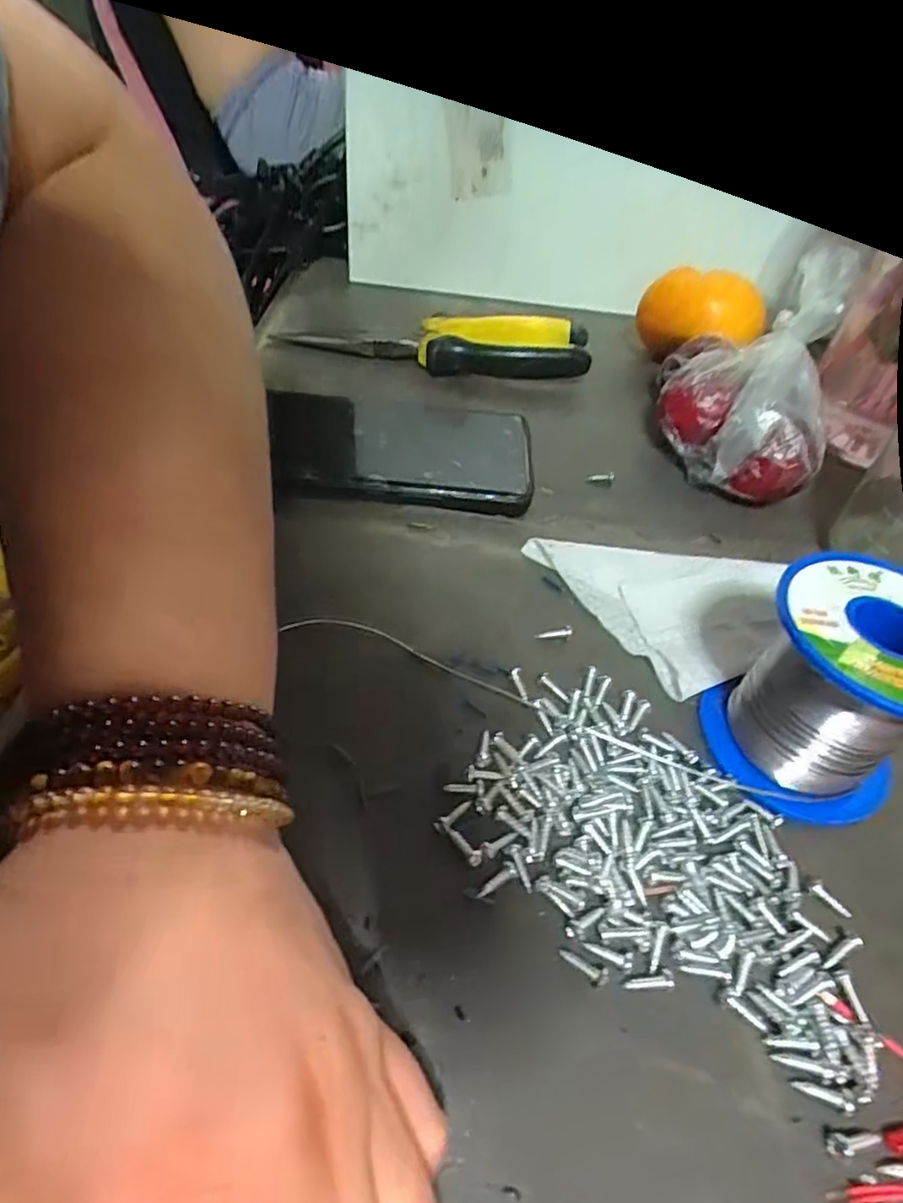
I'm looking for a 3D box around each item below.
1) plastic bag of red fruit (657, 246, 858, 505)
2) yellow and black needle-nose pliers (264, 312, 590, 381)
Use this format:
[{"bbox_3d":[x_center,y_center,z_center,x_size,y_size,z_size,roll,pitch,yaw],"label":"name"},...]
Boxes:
[{"bbox_3d":[0.154,-0.112,0.335,0.084,0.067,0.109,19,49,10],"label":"plastic bag of red fruit"},{"bbox_3d":[-0.008,-0.155,0.376,0.182,0.023,0.035,1,49,-6],"label":"yellow and black needle-nose pliers"}]

